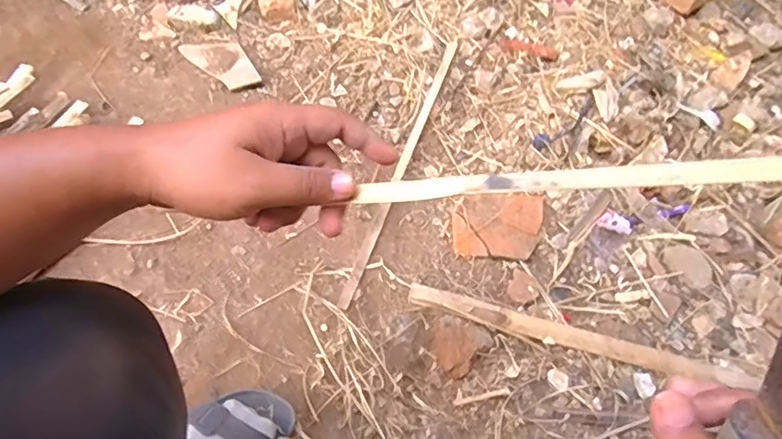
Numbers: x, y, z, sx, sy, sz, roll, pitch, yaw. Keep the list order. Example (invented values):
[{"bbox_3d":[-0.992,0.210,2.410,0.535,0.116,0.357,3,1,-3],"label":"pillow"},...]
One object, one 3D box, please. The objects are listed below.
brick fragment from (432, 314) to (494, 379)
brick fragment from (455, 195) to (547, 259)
[{"bbox_3d":[0.098,0.182,0.824,0.081,0.012,0.083,2,62,-3],"label":"brick fragment"},{"bbox_3d":[0.183,0.007,0.933,0.151,0.016,0.129,6,61,0],"label":"brick fragment"}]

